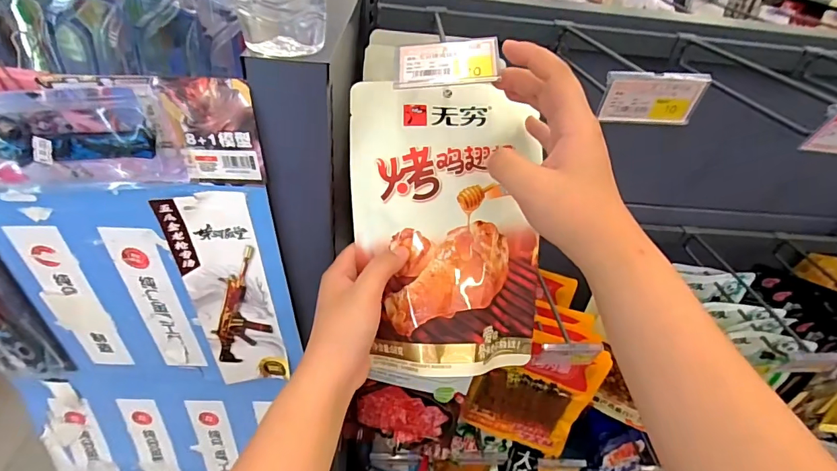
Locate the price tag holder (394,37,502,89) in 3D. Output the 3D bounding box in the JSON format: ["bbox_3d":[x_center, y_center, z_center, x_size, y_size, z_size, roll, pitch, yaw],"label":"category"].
[{"bbox_3d":[0.022,-0.130,0.337,0.076,0.005,0.039,-3,73,4],"label":"price tag holder"}]

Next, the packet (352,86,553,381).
[{"bbox_3d":[0.023,-0.008,0.380,0.154,0.240,0.025,-1,-4,-4],"label":"packet"}]

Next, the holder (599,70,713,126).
[{"bbox_3d":[0.196,-0.114,0.376,0.078,0.050,0.006,2,50,3],"label":"holder"}]

